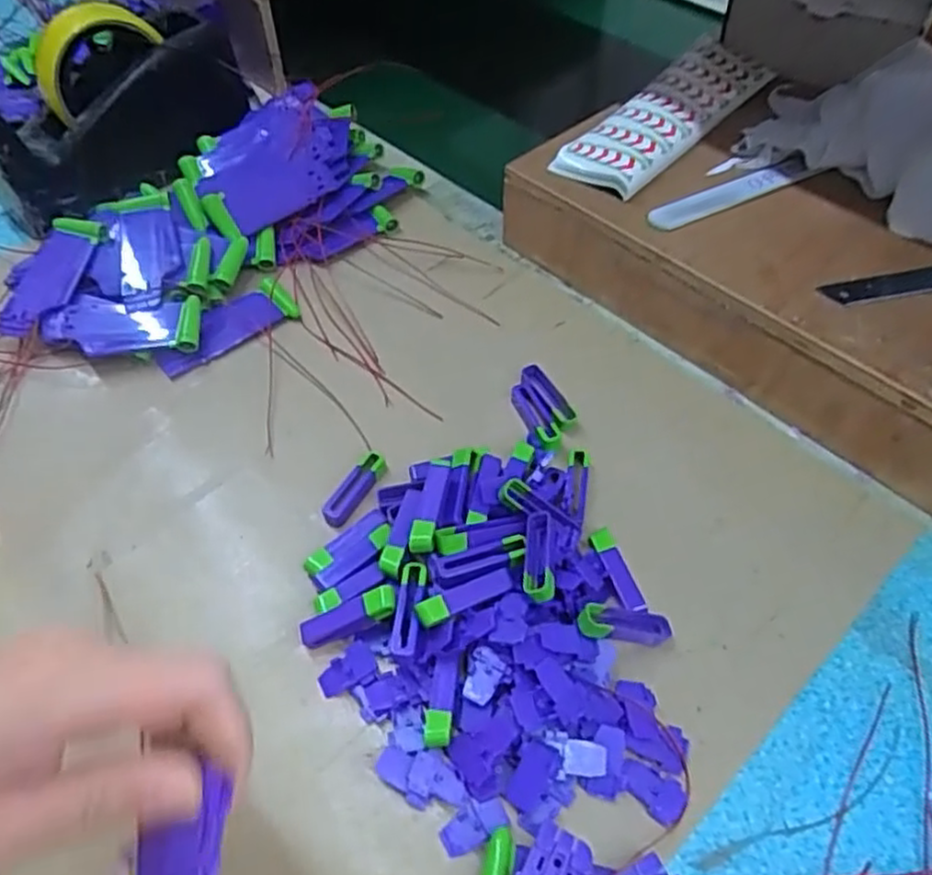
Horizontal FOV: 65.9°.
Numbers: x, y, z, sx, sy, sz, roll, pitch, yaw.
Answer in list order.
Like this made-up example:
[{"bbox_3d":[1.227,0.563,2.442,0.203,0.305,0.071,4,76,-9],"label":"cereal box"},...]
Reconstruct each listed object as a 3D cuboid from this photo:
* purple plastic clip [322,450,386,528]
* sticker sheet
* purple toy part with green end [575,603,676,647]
[{"bbox_3d":[-0.058,0.027,0.375,0.014,0.007,0.045,22,57,16],"label":"purple plastic clip"},{"bbox_3d":[0.136,-0.215,0.476,0.058,0.020,0.182,37,62,25],"label":"sticker sheet"},{"bbox_3d":[0.071,0.084,0.320,0.045,0.010,0.012,14,50,-22],"label":"purple toy part with green end"}]

